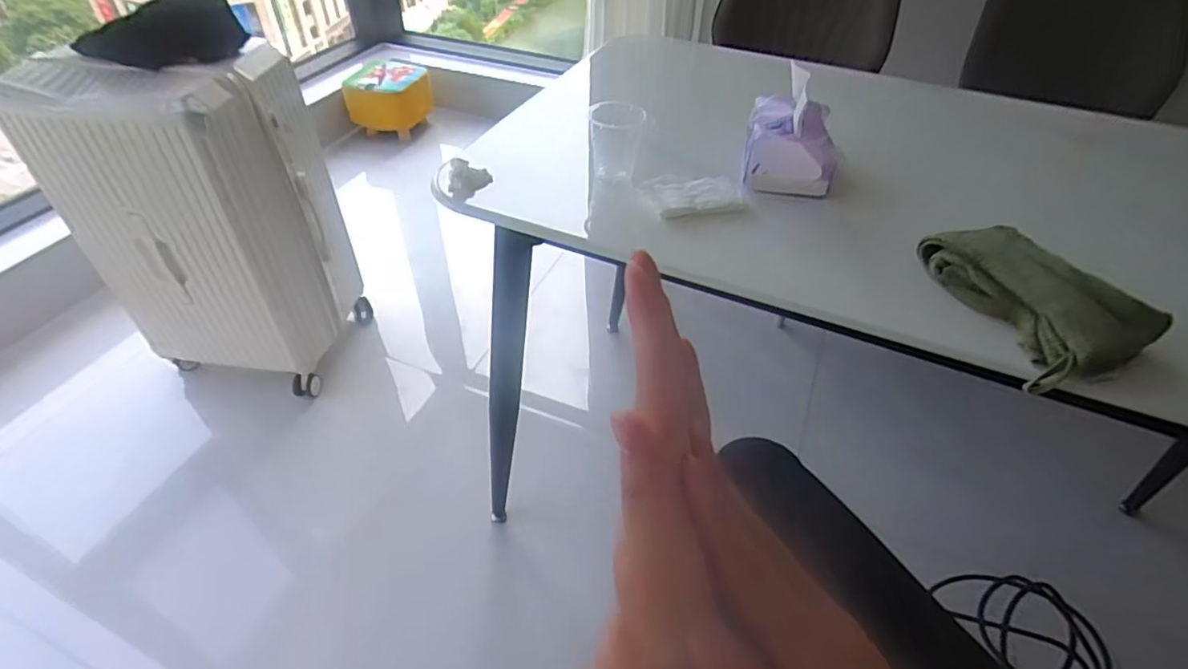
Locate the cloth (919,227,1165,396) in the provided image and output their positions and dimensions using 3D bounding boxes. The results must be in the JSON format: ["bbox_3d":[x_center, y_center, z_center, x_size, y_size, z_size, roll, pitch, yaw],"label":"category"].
[{"bbox_3d":[0.403,-0.042,0.564,0.126,0.052,0.191,-17,47,-19],"label":"cloth"}]

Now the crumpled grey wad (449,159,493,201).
[{"bbox_3d":[-0.148,-0.185,0.722,0.046,0.034,0.041,0,44,-2],"label":"crumpled grey wad"}]

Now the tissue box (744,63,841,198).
[{"bbox_3d":[0.242,-0.245,0.726,0.102,0.098,0.123,12,45,10],"label":"tissue box"}]

